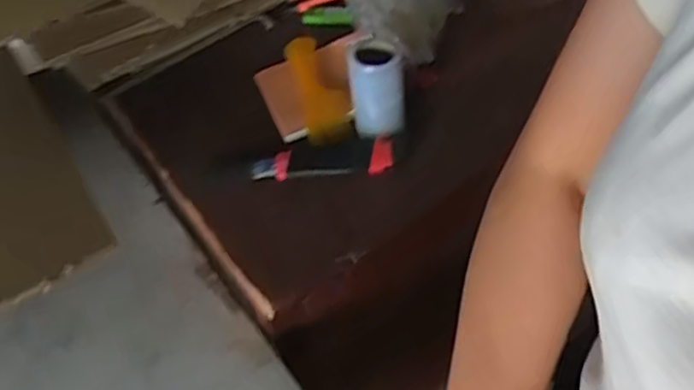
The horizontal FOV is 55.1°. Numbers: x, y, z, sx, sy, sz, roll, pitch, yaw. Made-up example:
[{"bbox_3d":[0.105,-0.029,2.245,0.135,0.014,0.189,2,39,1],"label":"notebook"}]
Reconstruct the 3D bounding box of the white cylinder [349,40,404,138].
[{"bbox_3d":[0.030,-0.104,0.652,0.053,0.085,0.044,-1,49,5],"label":"white cylinder"}]

